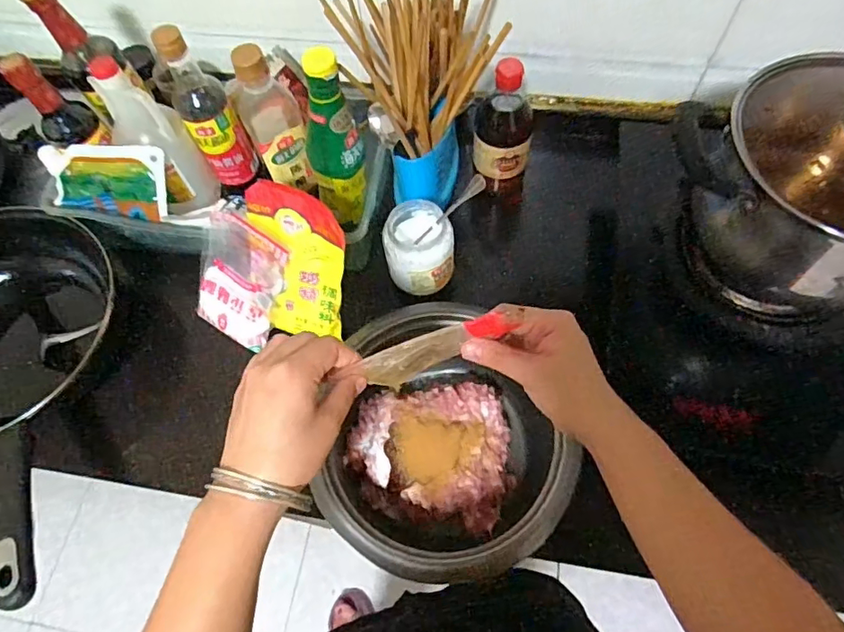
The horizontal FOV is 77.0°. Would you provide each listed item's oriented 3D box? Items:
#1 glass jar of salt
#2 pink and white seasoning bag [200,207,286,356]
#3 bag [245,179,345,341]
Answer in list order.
[{"bbox_3d":[-0.004,-0.085,0.639,0.081,0.085,0.084,-1,65,2],"label":"glass jar of salt"},{"bbox_3d":[-0.220,-0.042,0.639,0.111,0.143,0.019,27,25,12],"label":"pink and white seasoning bag"},{"bbox_3d":[-0.140,-0.058,0.607,0.125,0.175,0.022,13,32,22],"label":"bag"}]

